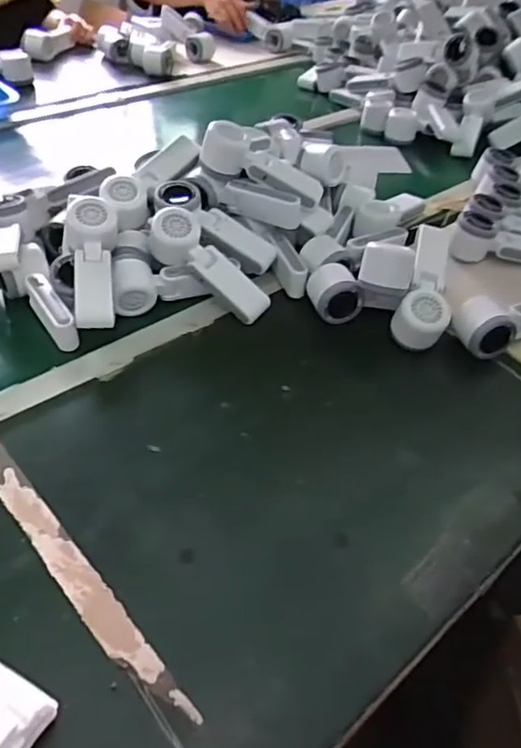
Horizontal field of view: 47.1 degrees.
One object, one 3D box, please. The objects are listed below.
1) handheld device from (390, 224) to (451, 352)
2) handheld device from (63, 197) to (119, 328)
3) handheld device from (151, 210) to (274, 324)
[{"bbox_3d":[0.194,-0.108,0.707,0.056,0.052,0.154,10,70,5],"label":"handheld device"},{"bbox_3d":[-0.190,-0.123,0.680,0.055,0.047,0.165,-5,68,-10],"label":"handheld device"},{"bbox_3d":[-0.066,-0.126,0.725,0.170,0.057,0.057,42,50,-3],"label":"handheld device"}]

